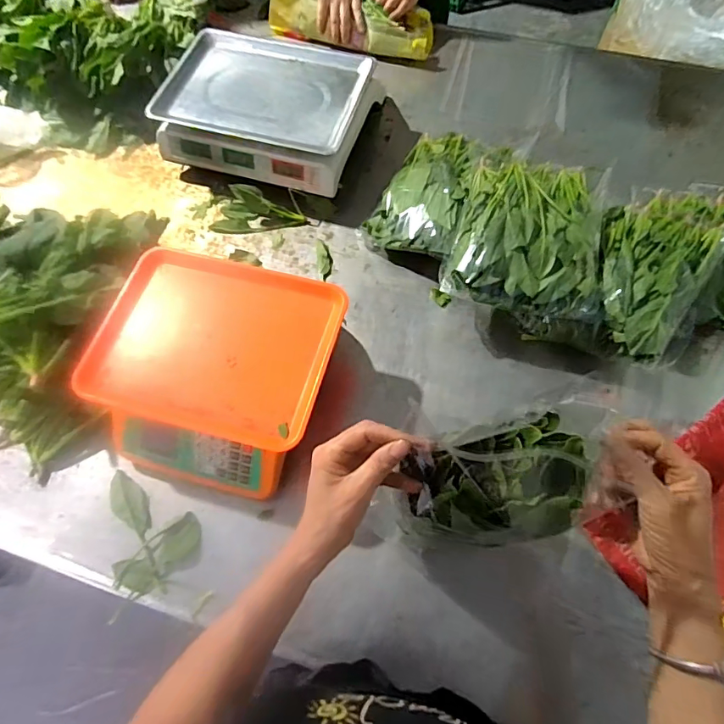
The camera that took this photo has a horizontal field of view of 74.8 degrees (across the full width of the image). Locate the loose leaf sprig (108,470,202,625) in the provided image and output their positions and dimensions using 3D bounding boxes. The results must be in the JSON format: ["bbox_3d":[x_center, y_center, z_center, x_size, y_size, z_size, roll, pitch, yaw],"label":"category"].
[{"bbox_3d":[-0.269,0.222,0.615,0.109,0.011,0.169,-13,66,-4],"label":"loose leaf sprig"}]

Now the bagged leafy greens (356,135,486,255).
[{"bbox_3d":[0.107,-0.291,0.794,0.152,0.088,0.252,19,68,10],"label":"bagged leafy greens"}]

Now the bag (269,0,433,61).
[{"bbox_3d":[-0.022,-0.717,0.994,0.347,0.076,0.103,15,67,9],"label":"bag"}]

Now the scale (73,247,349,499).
[{"bbox_3d":[-0.194,0.015,0.648,0.298,0.117,0.287,14,67,8],"label":"scale"}]

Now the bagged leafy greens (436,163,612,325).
[{"bbox_3d":[0.242,-0.191,0.681,0.211,0.063,0.243,11,66,7],"label":"bagged leafy greens"}]

